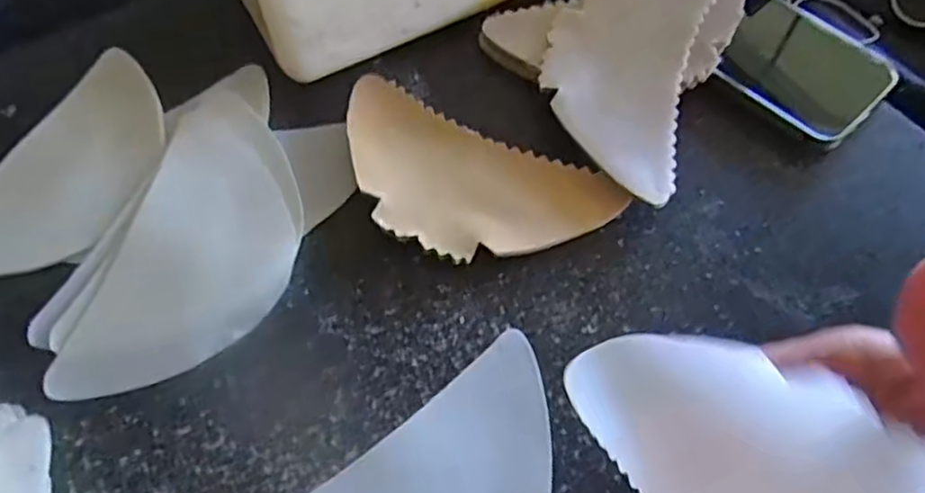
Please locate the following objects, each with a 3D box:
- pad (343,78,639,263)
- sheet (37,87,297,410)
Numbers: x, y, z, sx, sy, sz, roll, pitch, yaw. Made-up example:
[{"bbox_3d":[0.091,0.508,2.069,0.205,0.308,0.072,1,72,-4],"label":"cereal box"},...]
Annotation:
[{"bbox_3d":[-0.002,-0.029,0.322,0.144,0.013,0.075,25,62,16],"label":"pad"},{"bbox_3d":[-0.118,-0.004,0.309,0.081,0.010,0.157,10,59,7],"label":"sheet"}]

